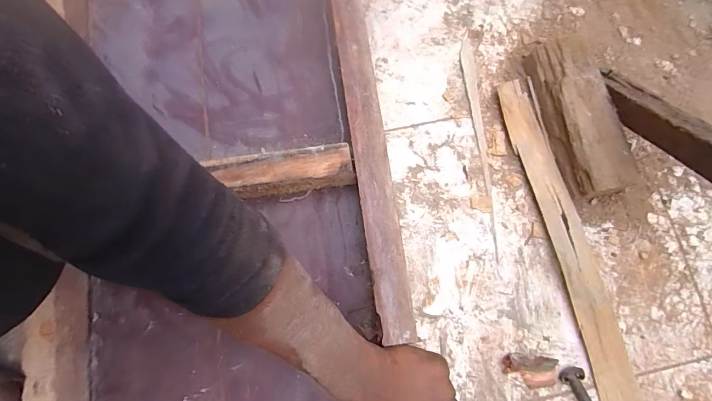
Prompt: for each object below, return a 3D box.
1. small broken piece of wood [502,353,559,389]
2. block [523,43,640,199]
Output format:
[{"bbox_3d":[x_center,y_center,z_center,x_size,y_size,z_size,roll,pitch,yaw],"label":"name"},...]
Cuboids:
[{"bbox_3d":[0.227,0.221,0.478,0.070,0.011,0.039,10,79,1],"label":"small broken piece of wood"},{"bbox_3d":[0.313,-0.123,0.529,0.082,0.055,0.240,-16,79,-4],"label":"block"}]

